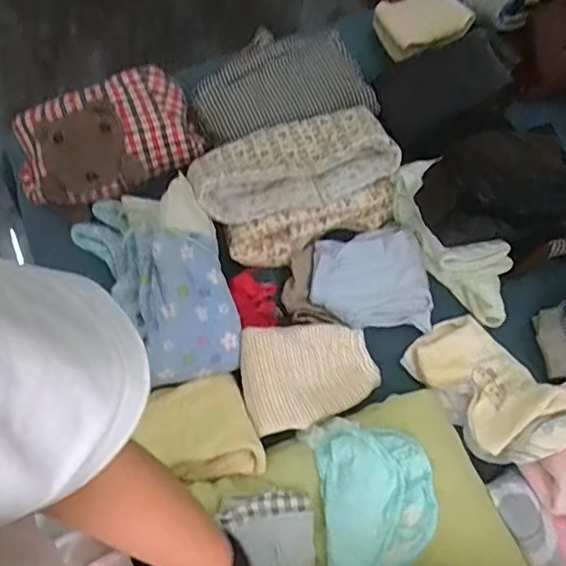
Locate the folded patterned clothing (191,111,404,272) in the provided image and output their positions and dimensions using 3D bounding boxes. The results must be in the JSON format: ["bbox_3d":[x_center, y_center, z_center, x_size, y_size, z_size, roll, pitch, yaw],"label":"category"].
[{"bbox_3d":[0.017,-0.162,0.941,0.297,0.100,0.199,-21,67,-11],"label":"folded patterned clothing"}]

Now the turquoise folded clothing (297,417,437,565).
[{"bbox_3d":[0.107,0.256,0.743,0.145,0.054,0.193,-15,66,-8],"label":"turquoise folded clothing"}]

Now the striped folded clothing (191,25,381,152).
[{"bbox_3d":[-0.007,-0.338,1.027,0.287,0.063,0.180,-16,66,-9],"label":"striped folded clothing"}]

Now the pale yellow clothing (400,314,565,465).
[{"bbox_3d":[0.289,0.143,0.837,0.132,0.065,0.222,-32,70,-15],"label":"pale yellow clothing"}]

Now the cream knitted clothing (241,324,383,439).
[{"bbox_3d":[0.038,0.125,0.834,0.183,0.037,0.141,-10,66,-6],"label":"cream knitted clothing"}]

